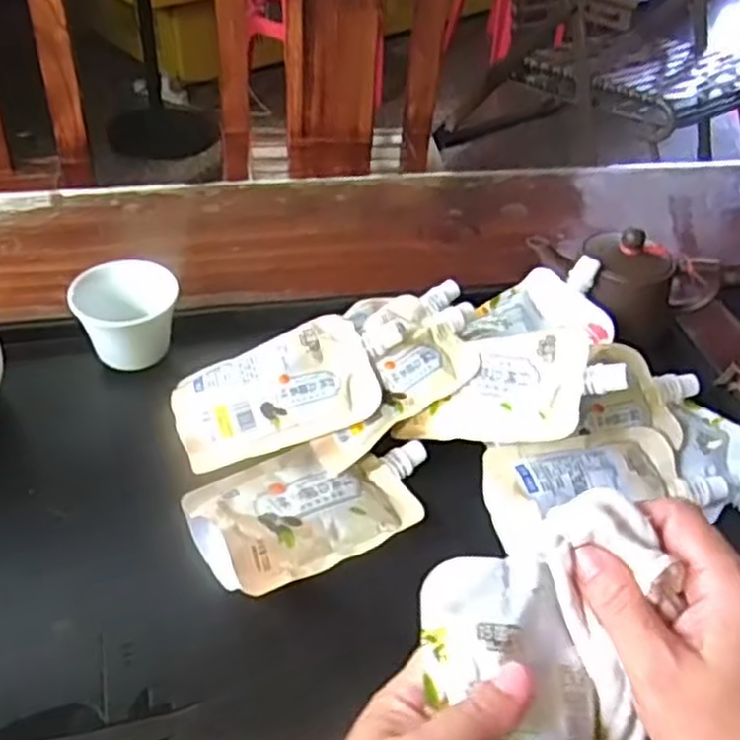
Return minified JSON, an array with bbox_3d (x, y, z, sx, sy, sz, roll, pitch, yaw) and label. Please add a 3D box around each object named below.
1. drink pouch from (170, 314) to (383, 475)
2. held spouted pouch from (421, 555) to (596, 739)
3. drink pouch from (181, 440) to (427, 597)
[{"bbox_3d":[-0.061,0.011,0.489,0.126,0.013,0.082,-18,62,-9],"label":"drink pouch"},{"bbox_3d":[0.060,0.143,0.312,0.069,0.022,0.127,-2,66,-8],"label":"held spouted pouch"},{"bbox_3d":[-0.031,0.074,0.458,0.147,0.030,0.084,-22,48,-27],"label":"drink pouch"}]

